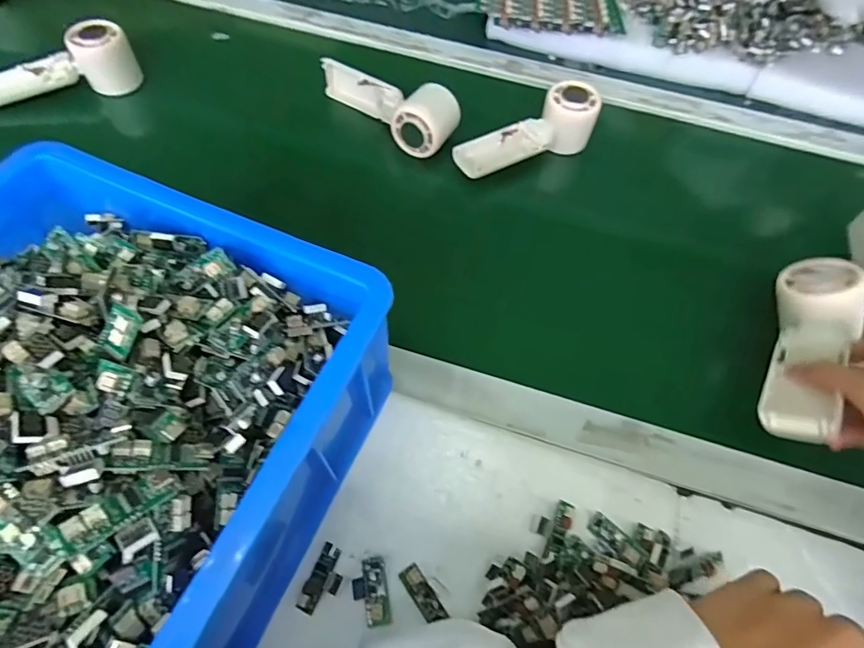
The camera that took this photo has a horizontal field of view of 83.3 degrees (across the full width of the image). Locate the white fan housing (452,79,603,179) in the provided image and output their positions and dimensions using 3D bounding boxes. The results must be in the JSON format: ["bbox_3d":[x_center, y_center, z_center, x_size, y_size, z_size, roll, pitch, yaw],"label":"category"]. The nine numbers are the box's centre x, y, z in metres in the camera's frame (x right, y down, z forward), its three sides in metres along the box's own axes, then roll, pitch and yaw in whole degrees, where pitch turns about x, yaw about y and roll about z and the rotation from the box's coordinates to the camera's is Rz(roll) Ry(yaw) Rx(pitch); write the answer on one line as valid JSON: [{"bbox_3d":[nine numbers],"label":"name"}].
[{"bbox_3d":[0.099,-0.202,0.510,0.159,0.054,0.051,-21,64,-14],"label":"white fan housing"}]

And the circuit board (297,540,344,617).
[{"bbox_3d":[-0.067,0.158,0.300,0.019,0.008,0.039,24,62,10],"label":"circuit board"}]

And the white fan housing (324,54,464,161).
[{"bbox_3d":[-0.048,-0.247,0.526,0.165,0.053,0.055,39,66,17],"label":"white fan housing"}]

